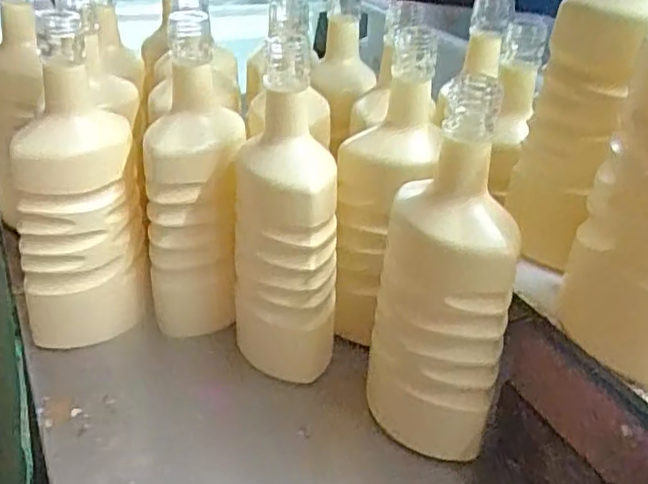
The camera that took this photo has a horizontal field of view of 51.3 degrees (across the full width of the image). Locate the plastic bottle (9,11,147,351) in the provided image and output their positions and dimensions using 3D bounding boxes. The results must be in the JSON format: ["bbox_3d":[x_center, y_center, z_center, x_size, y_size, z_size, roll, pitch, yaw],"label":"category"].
[{"bbox_3d":[-0.193,-0.036,0.533,0.084,0.256,0.086,2,31,1],"label":"plastic bottle"}]

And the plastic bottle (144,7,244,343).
[{"bbox_3d":[-0.109,-0.049,0.551,0.082,0.243,0.092,-5,32,-11],"label":"plastic bottle"}]

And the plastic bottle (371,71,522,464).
[{"bbox_3d":[0.077,0.028,0.441,0.080,0.254,0.072,4,31,3],"label":"plastic bottle"}]

